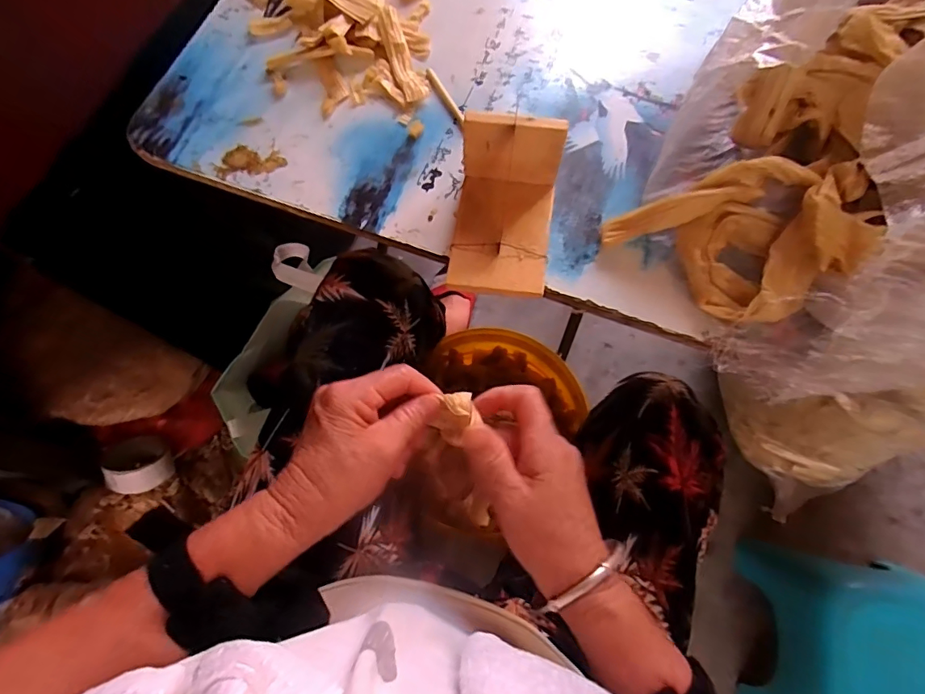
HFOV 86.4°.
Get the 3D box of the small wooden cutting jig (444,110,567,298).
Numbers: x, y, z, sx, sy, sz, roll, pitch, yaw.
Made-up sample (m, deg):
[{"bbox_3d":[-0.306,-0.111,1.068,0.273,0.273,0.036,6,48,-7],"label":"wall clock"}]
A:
[{"bbox_3d":[0.031,-0.102,0.363,0.073,0.063,0.114,8,72,5],"label":"small wooden cutting jig"}]

